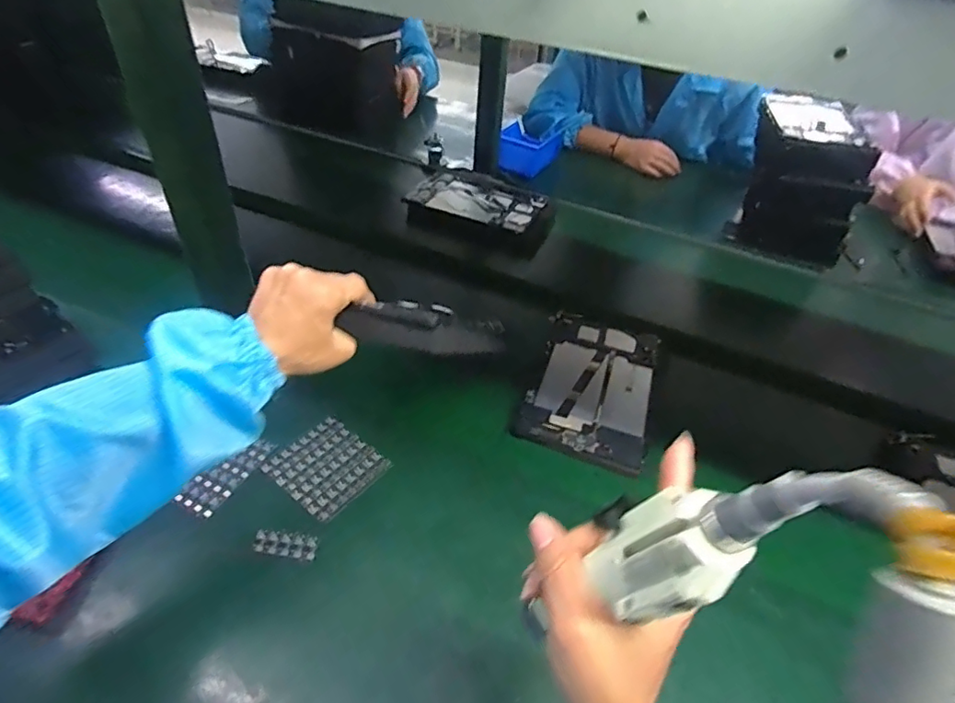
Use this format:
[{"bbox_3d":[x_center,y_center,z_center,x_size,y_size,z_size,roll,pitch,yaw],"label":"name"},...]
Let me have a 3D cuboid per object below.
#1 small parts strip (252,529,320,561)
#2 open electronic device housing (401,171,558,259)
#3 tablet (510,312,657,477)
[{"bbox_3d":[-0.180,0.180,0.504,0.060,0.004,0.023,8,41,3],"label":"small parts strip"},{"bbox_3d":[0.013,-0.273,1.023,0.257,0.035,0.199,19,48,12],"label":"open electronic device housing"},{"bbox_3d":[0.146,0.040,0.690,0.147,0.011,0.247,16,42,11],"label":"tablet"}]

